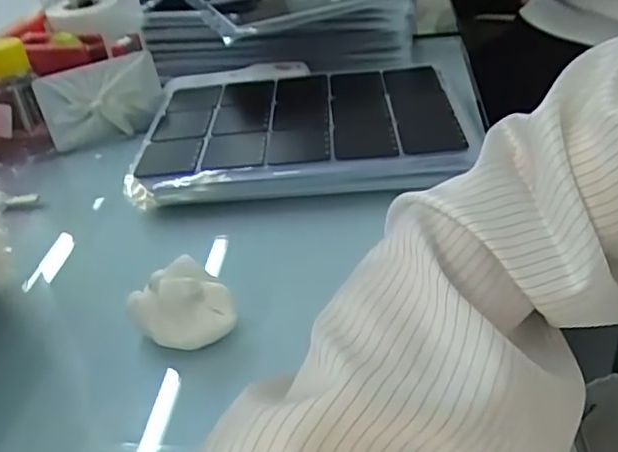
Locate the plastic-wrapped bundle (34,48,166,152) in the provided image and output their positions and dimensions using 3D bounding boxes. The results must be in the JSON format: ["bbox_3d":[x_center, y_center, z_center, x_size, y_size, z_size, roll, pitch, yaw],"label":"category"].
[{"bbox_3d":[-0.203,-0.126,0.609,0.117,0.067,0.036,-25,38,-26],"label":"plastic-wrapped bundle"}]

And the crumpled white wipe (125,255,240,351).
[{"bbox_3d":[-0.073,0.048,0.355,0.052,0.047,0.040,-24,38,-24],"label":"crumpled white wipe"}]

